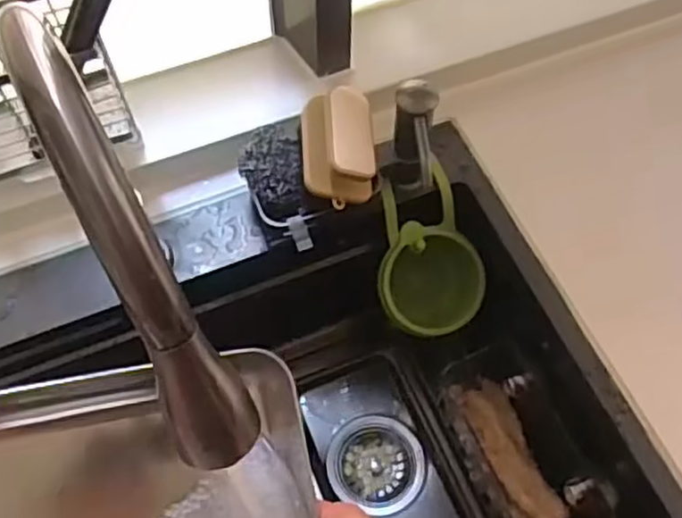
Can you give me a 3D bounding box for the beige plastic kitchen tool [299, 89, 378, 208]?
[{"bbox_3d":[-0.003,-0.099,0.613,0.060,0.040,0.095,-4,62,-3],"label":"beige plastic kitchen tool"}]

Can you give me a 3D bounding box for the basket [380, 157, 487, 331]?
[{"bbox_3d":[0.087,-0.008,0.717,0.104,0.058,0.176,-3,99,-7],"label":"basket"}]

